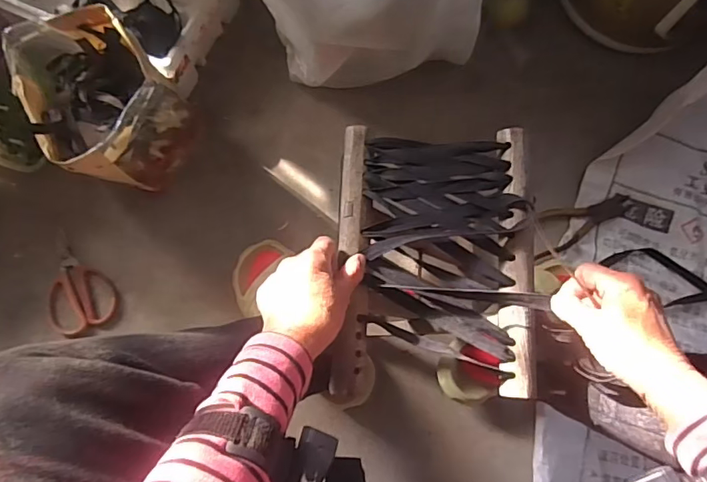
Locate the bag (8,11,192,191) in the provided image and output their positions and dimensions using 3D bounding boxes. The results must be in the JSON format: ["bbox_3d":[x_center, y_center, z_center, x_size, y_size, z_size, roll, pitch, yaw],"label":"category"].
[{"bbox_3d":[-0.319,-0.175,0.709,0.159,0.202,0.199,-28,79,-8],"label":"bag"}]

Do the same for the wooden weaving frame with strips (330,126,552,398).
[{"bbox_3d":[0.082,0.014,0.515,0.193,0.035,0.261,3,77,-1],"label":"wooden weaving frame with strips"}]

